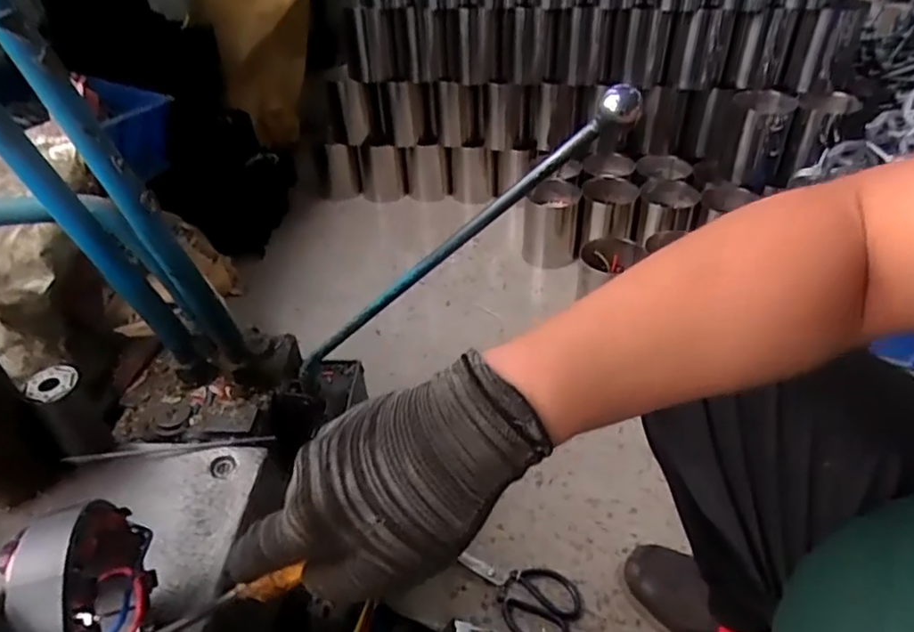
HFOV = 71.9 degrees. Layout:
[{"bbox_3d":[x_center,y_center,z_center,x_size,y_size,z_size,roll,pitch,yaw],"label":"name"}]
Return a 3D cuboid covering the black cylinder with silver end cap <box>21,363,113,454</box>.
[{"bbox_3d":[-0.292,0.073,0.478,0.033,0.067,0.033,-32,48,-29],"label":"black cylinder with silver end cap"}]

